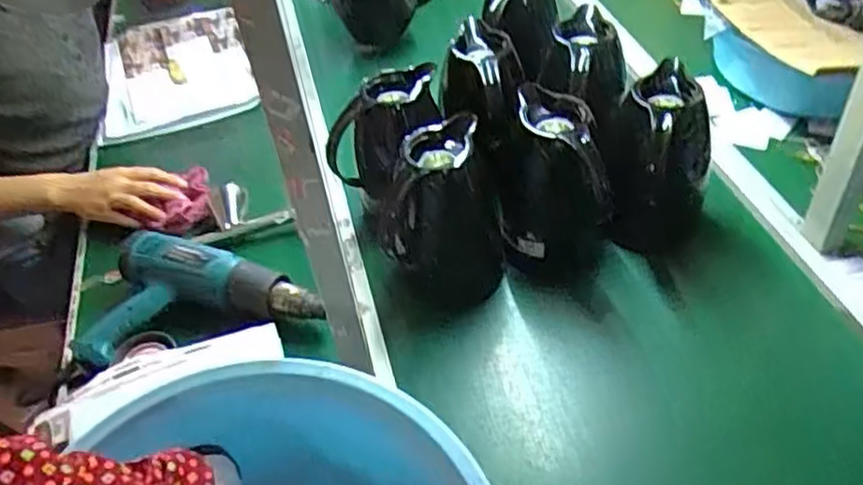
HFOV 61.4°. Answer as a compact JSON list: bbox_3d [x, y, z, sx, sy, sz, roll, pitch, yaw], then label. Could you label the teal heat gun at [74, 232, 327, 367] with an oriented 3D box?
[{"bbox_3d":[-0.275,0.046,0.855,0.277,0.063,0.148,-9,46,-3],"label":"teal heat gun"}]

